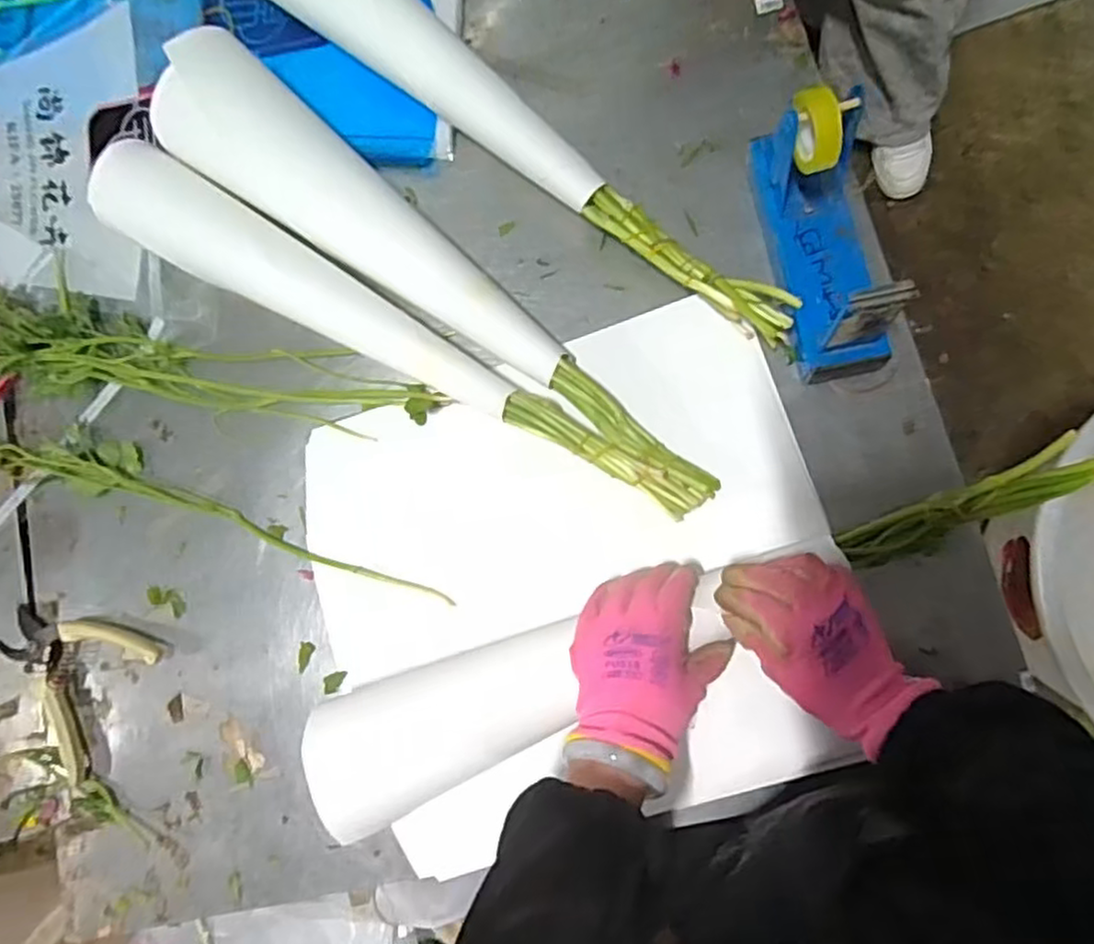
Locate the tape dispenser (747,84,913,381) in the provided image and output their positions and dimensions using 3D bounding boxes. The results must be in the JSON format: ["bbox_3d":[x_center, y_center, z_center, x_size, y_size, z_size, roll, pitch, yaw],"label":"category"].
[{"bbox_3d":[0.205,-0.176,0.510,0.062,0.120,0.198,-13,81,7],"label":"tape dispenser"}]

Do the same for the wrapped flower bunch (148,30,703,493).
[{"bbox_3d":[-0.083,-0.164,0.565,0.547,0.080,0.092,37,89,11],"label":"wrapped flower bunch"}]

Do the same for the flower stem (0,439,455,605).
[{"bbox_3d":[-0.318,0.022,0.596,0.491,0.027,0.070,11,85,8],"label":"flower stem"}]

